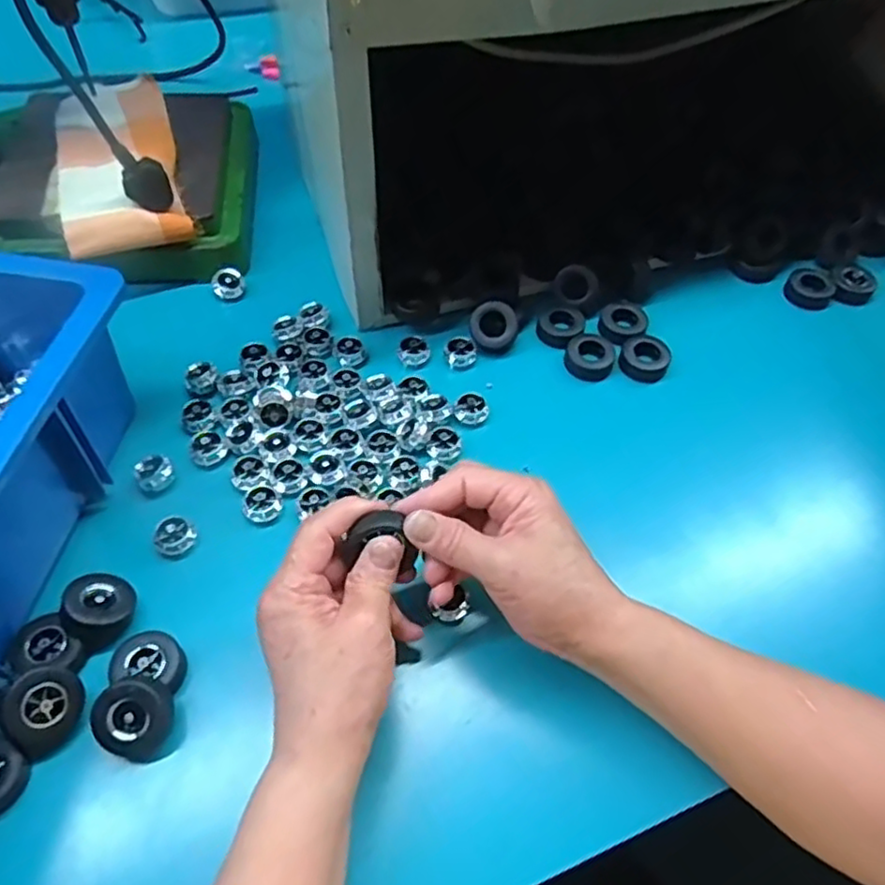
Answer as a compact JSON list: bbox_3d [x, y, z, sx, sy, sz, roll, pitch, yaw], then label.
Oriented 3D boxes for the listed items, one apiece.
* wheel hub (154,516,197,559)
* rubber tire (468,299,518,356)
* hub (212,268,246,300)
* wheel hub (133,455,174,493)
[{"bbox_3d":[-0.167,0.059,0.424,0.022,0.014,0.023,2,56,-3],"label":"wheel hub"},{"bbox_3d":[0.041,-0.091,0.536,0.037,0.013,0.039,-26,92,7],"label":"rubber tire"},{"bbox_3d":[-0.176,-0.131,0.561,0.026,0.014,0.023,-14,59,-14],"label":"hub"},{"bbox_3d":[-0.189,0.020,0.446,0.023,0.010,0.021,2,56,-3],"label":"wheel hub"}]

